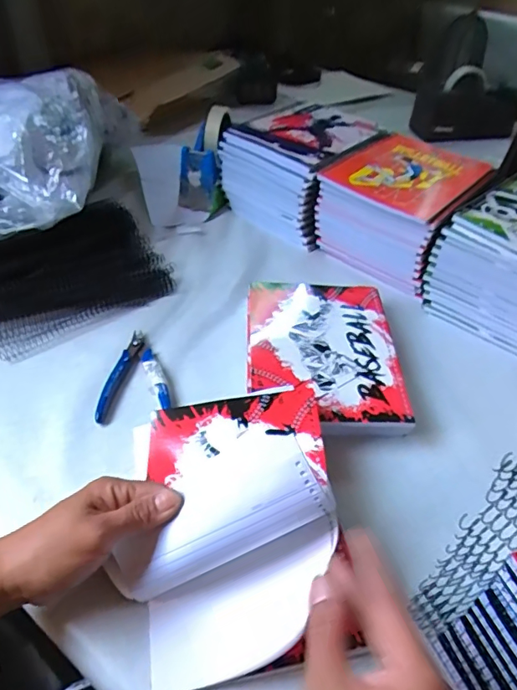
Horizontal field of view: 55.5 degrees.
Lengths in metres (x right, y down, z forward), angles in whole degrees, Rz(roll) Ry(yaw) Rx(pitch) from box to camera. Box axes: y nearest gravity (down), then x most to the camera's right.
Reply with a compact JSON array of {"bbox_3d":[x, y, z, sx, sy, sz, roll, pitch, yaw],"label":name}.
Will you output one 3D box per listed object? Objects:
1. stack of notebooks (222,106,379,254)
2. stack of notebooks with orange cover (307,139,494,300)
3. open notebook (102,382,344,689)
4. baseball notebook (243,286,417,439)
[{"bbox_3d":[0.058,-0.258,0.722,0.170,0.113,0.198,26,49,22],"label":"stack of notebooks"},{"bbox_3d":[0.186,-0.183,0.660,0.167,0.113,0.191,32,52,26],"label":"stack of notebooks with orange cover"},{"bbox_3d":[-0.022,0.109,0.349,0.151,0.093,0.205,4,45,0],"label":"open notebook"},{"bbox_3d":[0.065,0.008,0.510,0.148,0.040,0.198,2,45,-2],"label":"baseball notebook"}]

